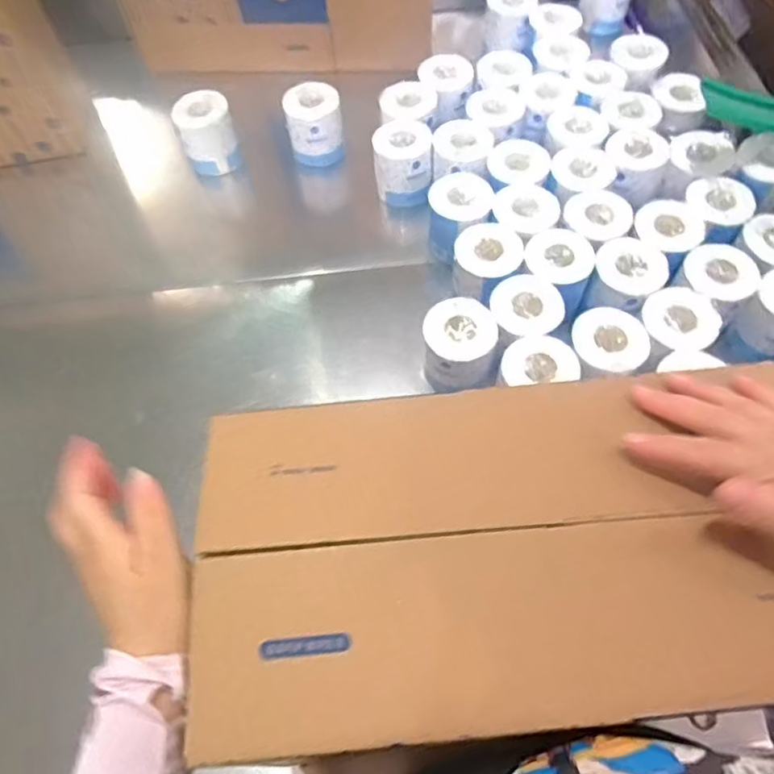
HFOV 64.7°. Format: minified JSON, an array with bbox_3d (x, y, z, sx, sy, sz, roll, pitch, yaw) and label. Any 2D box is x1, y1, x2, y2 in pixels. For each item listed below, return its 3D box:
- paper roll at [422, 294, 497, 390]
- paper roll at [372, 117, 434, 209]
[{"bbox_3d":[0.103,-0.052,0.864,0.106,0.095,0.109,-4,61,1],"label":"paper roll"},{"bbox_3d":[0.029,-0.379,1.055,0.093,0.119,0.098,-1,61,2],"label":"paper roll"}]

